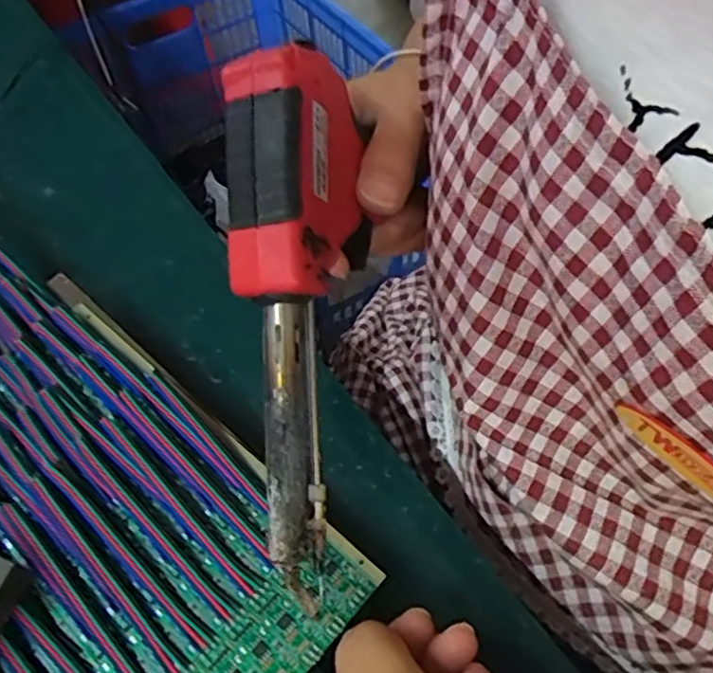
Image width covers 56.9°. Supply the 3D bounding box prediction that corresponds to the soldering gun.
[{"bbox_3d":[-0.021,-0.006,0.229,0.039,0.043,0.177,0,89,4],"label":"soldering gun"}]

